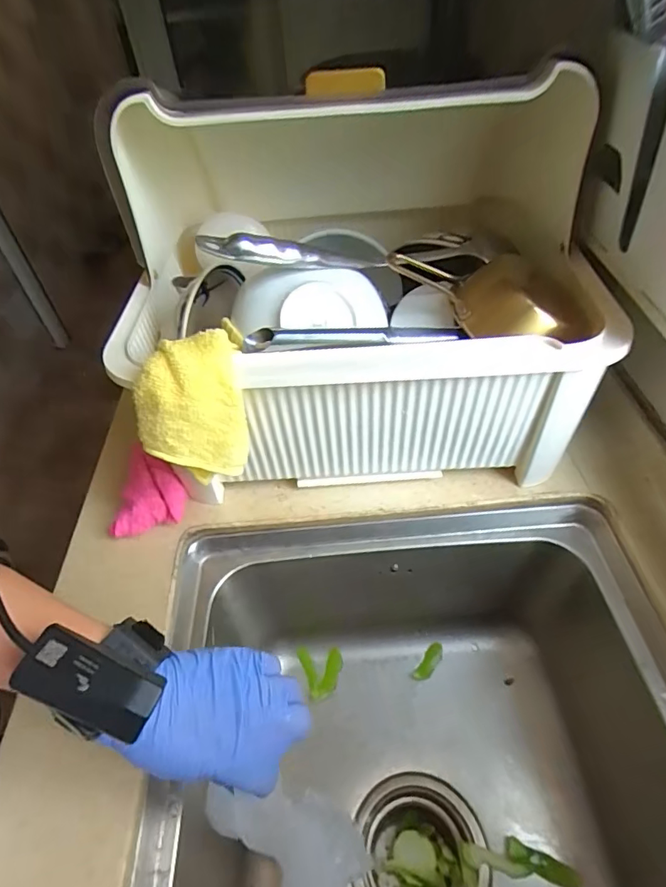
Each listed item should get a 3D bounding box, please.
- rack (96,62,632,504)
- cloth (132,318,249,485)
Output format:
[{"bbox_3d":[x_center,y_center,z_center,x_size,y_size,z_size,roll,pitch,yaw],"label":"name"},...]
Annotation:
[{"bbox_3d":[0.012,-0.153,0.462,0.393,0.306,0.298,-7,50,-1],"label":"rack"},{"bbox_3d":[-0.110,-0.032,0.388,0.080,0.093,0.077,-4,50,2],"label":"cloth"}]

